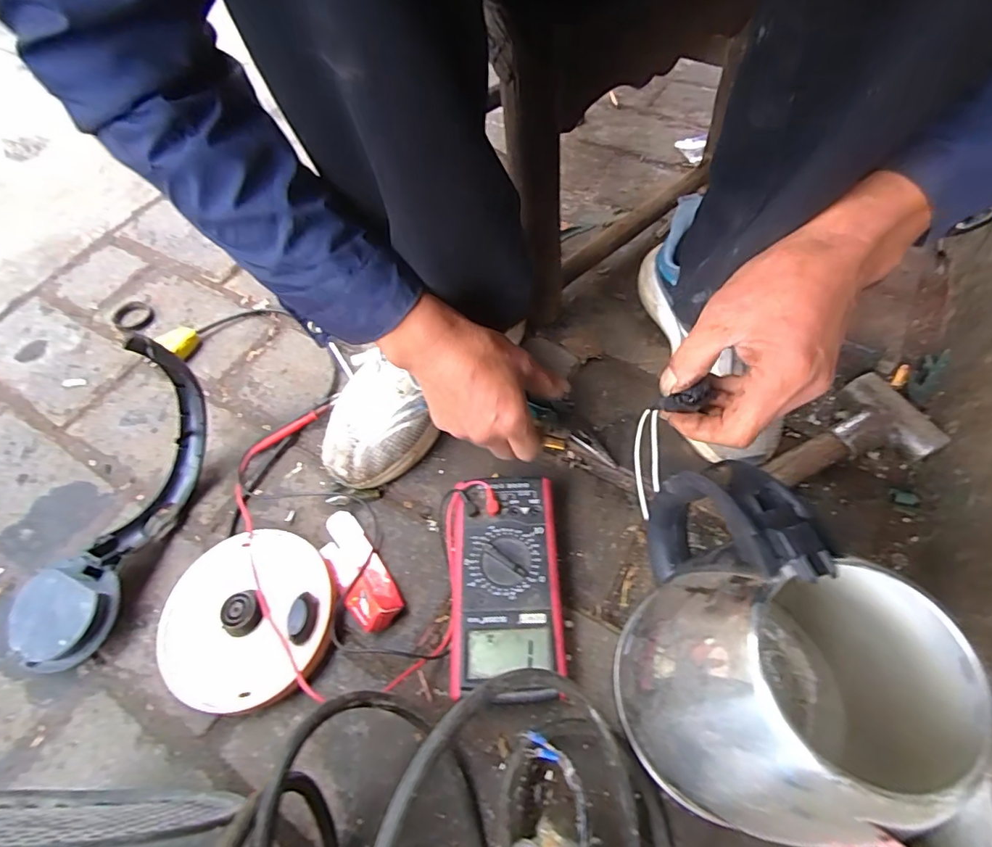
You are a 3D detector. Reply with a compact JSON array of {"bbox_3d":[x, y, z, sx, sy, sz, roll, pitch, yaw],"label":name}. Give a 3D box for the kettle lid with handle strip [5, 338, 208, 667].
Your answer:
[{"bbox_3d":[-0.330,0.074,0.422,0.074,0.119,0.283,19,80,15],"label":"kettle lid with handle strip"}]

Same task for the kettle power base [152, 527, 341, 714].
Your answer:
[{"bbox_3d":[-0.209,0.160,0.409,0.144,0.034,0.134,-2,59,3],"label":"kettle power base"}]

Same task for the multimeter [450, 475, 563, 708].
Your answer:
[{"bbox_3d":[0.007,0.132,0.409,0.088,0.040,0.170,-2,59,3],"label":"multimeter"}]

